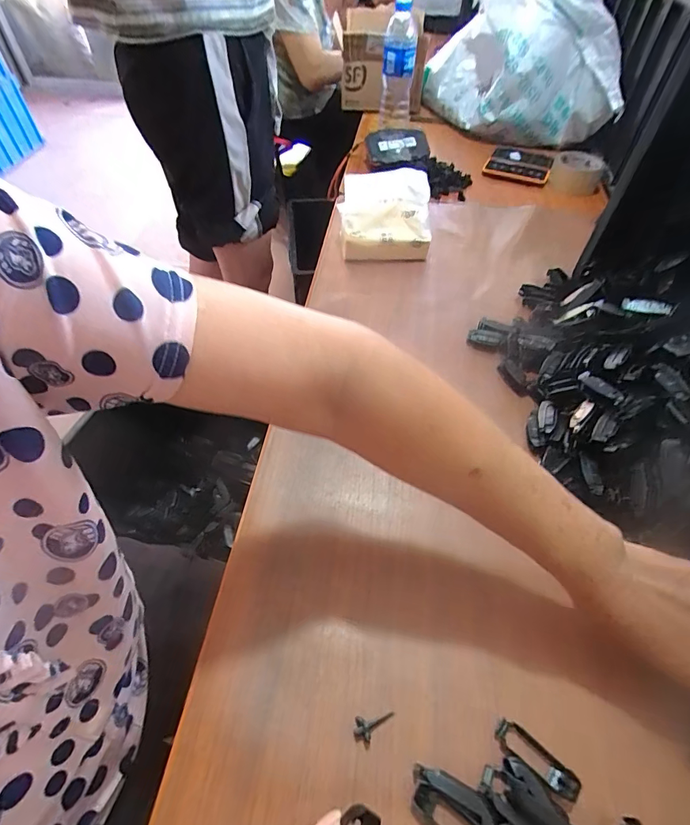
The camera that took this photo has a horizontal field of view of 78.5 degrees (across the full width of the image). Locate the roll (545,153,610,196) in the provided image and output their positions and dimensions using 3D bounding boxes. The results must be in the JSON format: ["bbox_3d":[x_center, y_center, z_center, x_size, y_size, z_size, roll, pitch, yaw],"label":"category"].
[{"bbox_3d":[0.468,-0.479,0.841,0.108,0.045,0.108,0,53,-1],"label":"roll"}]

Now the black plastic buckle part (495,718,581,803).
[{"bbox_3d":[0.132,0.239,0.291,0.056,0.008,0.019,33,59,23],"label":"black plastic buckle part"}]

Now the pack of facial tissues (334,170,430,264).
[{"bbox_3d":[0.063,-0.309,0.671,0.139,0.091,0.120,-1,53,-2],"label":"pack of facial tissues"}]

